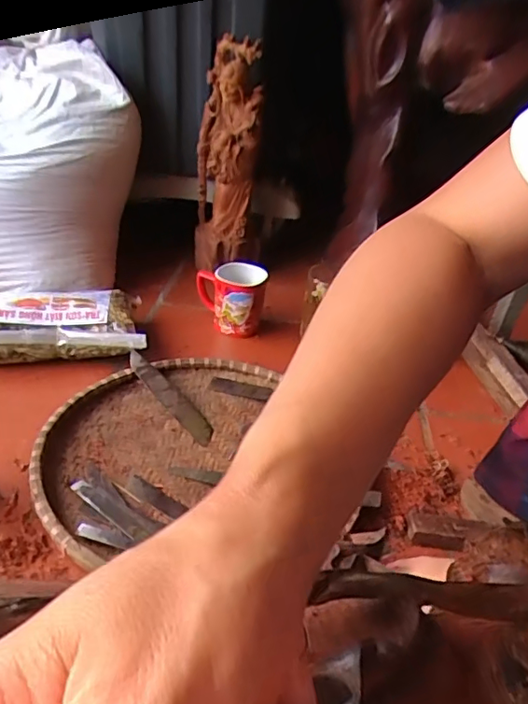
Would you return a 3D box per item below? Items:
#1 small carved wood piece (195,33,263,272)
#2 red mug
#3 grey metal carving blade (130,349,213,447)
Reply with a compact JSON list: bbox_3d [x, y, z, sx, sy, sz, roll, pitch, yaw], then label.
[{"bbox_3d":[-0.060,-0.290,0.896,0.097,0.371,0.092,-1,32,-8],"label":"small carved wood piece"},{"bbox_3d":[-0.050,-0.080,0.837,0.104,0.094,0.081,4,32,1],"label":"red mug"},{"bbox_3d":[-0.114,0.052,0.675,0.028,0.011,0.168,-21,49,-38],"label":"grey metal carving blade"}]

